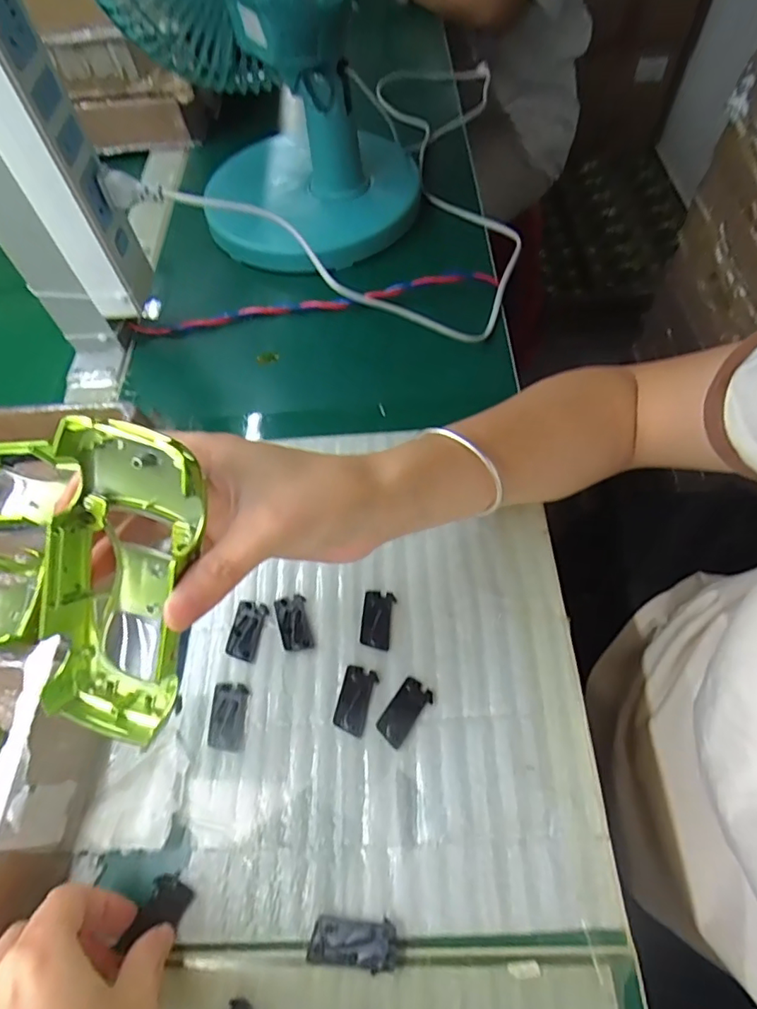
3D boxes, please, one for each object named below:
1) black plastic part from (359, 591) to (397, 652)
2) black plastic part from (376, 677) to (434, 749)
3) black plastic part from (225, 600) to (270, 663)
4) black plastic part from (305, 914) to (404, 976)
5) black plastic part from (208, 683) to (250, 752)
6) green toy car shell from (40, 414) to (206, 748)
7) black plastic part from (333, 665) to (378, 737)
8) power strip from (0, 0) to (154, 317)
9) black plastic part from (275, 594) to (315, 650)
[{"bbox_3d":[-0.001,0.064,0.312,0.018,0.004,0.033,8,60,9],"label":"black plastic part"},{"bbox_3d":[0.013,0.107,0.286,0.017,0.004,0.033,34,67,22],"label":"black plastic part"},{"bbox_3d":[-0.075,0.072,0.315,0.017,0.005,0.032,9,61,10],"label":"black plastic part"},{"bbox_3d":[-0.010,0.192,0.240,0.040,0.007,0.018,0,59,5],"label":"black plastic part"},{"bbox_3d":[-0.080,0.111,0.290,0.019,0.004,0.033,-3,59,3],"label":"black plastic part"},{"bbox_3d":[-0.099,0.033,0.221,0.056,0.127,0.032,17,20,10],"label":"green toy car shell"},{"bbox_3d":[-0.012,0.103,0.291,0.017,0.004,0.033,11,61,11],"label":"black plastic part"},{"bbox_3d":[-0.195,-0.207,0.333,0.038,0.192,0.050,-3,59,3],"label":"power strip"},{"bbox_3d":[-0.049,0.067,0.314,0.018,0.004,0.032,-12,59,-3],"label":"black plastic part"}]

